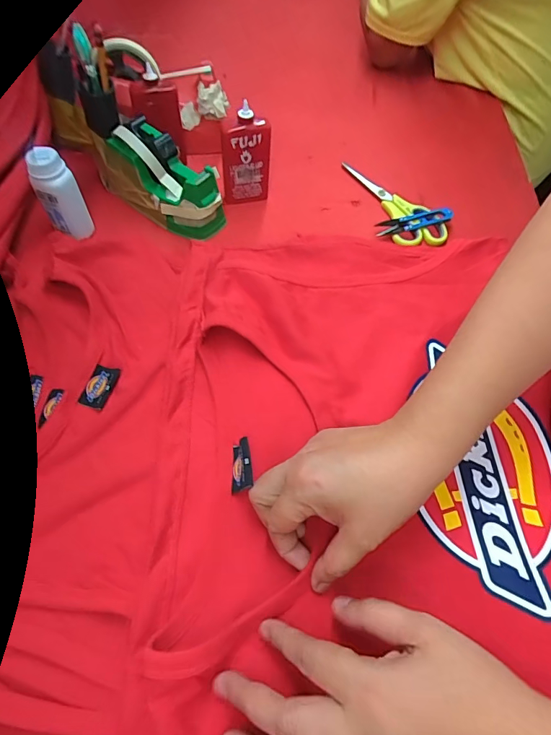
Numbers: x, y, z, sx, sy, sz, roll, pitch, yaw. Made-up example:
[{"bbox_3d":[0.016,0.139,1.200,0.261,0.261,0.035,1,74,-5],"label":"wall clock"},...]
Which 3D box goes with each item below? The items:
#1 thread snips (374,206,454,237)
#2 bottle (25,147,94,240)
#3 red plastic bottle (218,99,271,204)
[{"bbox_3d":[0.178,-0.186,0.532,0.103,0.012,0.024,-19,60,-9],"label":"thread snips"},{"bbox_3d":[-0.232,-0.187,0.457,0.037,0.093,0.033,-10,59,-4],"label":"bottle"},{"bbox_3d":[-0.038,-0.249,0.502,0.062,0.111,0.020,-13,60,-6],"label":"red plastic bottle"}]

